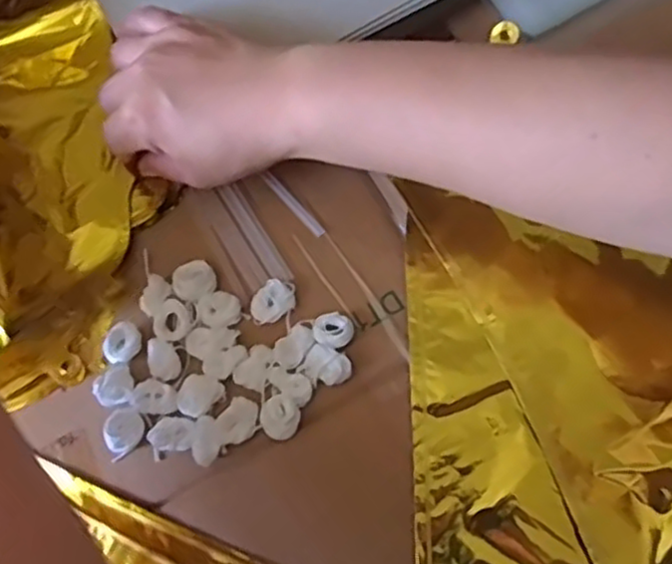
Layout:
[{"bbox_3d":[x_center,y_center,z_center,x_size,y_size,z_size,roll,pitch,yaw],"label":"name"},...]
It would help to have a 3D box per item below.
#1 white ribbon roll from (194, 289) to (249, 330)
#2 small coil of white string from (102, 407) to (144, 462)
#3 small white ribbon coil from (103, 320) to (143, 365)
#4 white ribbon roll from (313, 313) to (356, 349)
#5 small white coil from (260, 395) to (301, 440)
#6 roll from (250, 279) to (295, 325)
[{"bbox_3d":[-0.062,0.015,0.391,0.021,0.006,0.023,-40,73,-8],"label":"white ribbon roll"},{"bbox_3d":[-0.110,0.077,0.374,0.023,0.007,0.020,-36,72,-6],"label":"small coil of white string"},{"bbox_3d":[-0.113,0.032,0.385,0.021,0.008,0.017,-41,73,-8],"label":"small white ribbon coil"},{"bbox_3d":[-0.001,0.026,0.386,0.022,0.007,0.019,3,72,7],"label":"white ribbon roll"},{"bbox_3d":[-0.029,0.070,0.373,0.020,0.006,0.021,-2,72,5],"label":"small white coil"},{"bbox_3d":[-0.034,0.010,0.393,0.027,0.007,0.019,-32,72,-5],"label":"roll"}]

